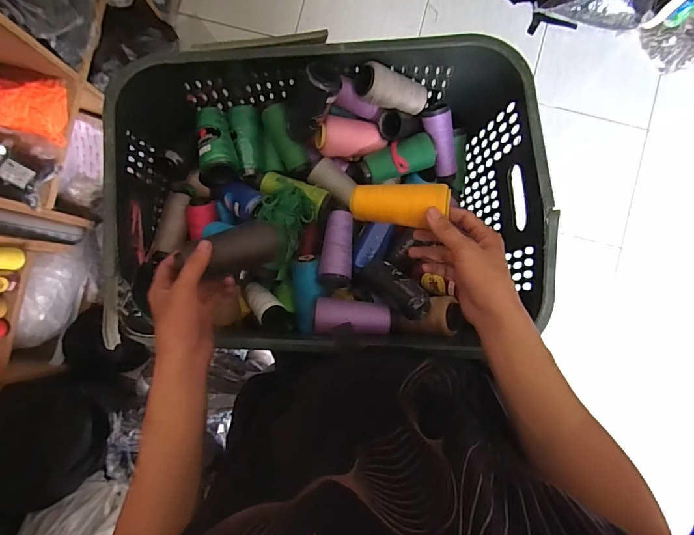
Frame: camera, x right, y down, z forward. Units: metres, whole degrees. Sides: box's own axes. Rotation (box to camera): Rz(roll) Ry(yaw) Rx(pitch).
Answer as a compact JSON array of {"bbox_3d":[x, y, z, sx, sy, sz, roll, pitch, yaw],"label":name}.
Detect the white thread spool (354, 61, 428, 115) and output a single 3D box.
[{"bbox_3d":[0.067,-0.255,0.617,0.112,0.045,0.048,6,92,-29],"label":"white thread spool"}]

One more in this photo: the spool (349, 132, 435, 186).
[{"bbox_3d":[0.071,-0.162,0.663,0.131,0.047,0.057,-18,88,-1],"label":"spool"}]

